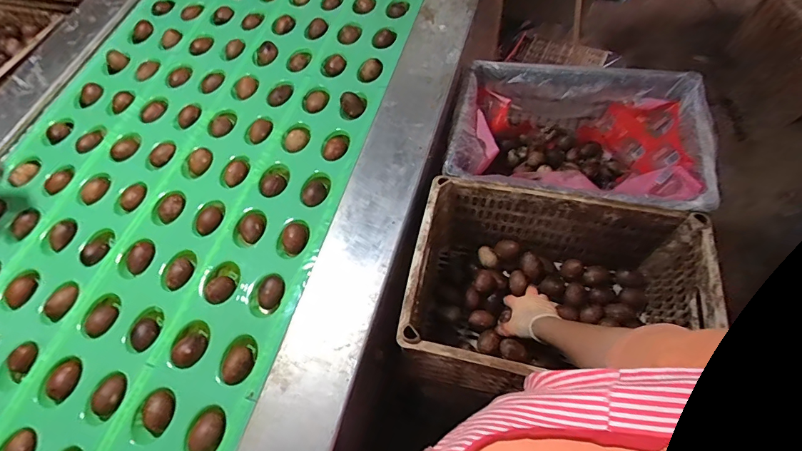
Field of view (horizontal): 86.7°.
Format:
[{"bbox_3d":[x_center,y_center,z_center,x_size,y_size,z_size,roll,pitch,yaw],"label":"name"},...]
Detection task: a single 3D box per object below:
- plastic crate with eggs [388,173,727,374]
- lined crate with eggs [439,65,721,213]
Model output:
[{"bbox_3d":[0.235,0.118,0.715,0.417,0.223,0.295,10,63,9],"label":"plastic crate with eggs"},{"bbox_3d":[0.329,-0.143,0.841,0.442,0.217,0.295,10,62,13],"label":"lined crate with eggs"}]

